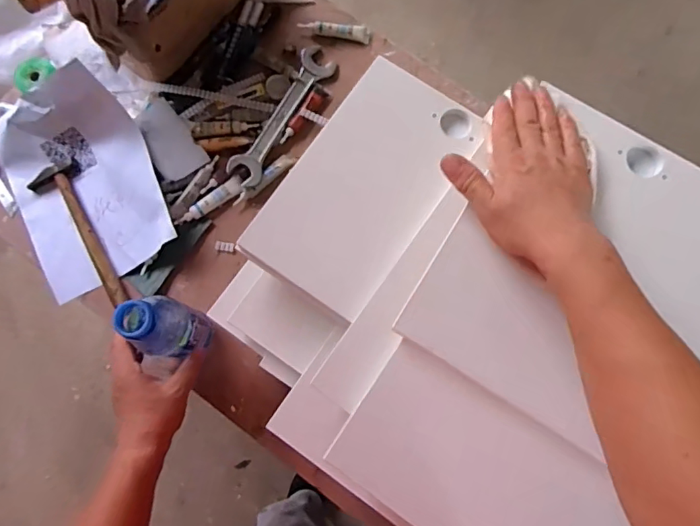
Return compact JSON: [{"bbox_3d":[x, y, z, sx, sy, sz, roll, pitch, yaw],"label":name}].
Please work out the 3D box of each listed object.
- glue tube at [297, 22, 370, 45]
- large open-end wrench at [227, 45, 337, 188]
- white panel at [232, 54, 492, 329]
[{"bbox_3d":[-0.023,-0.364,0.796,0.109,0.013,0.021,7,77,1],"label":"glue tube"},{"bbox_3d":[-0.098,-0.221,0.756,0.056,0.016,0.248,27,77,5],"label":"large open-end wrench"},{"bbox_3d":[0.018,-0.082,0.559,0.147,0.020,0.262,36,87,-9],"label":"white panel"}]

